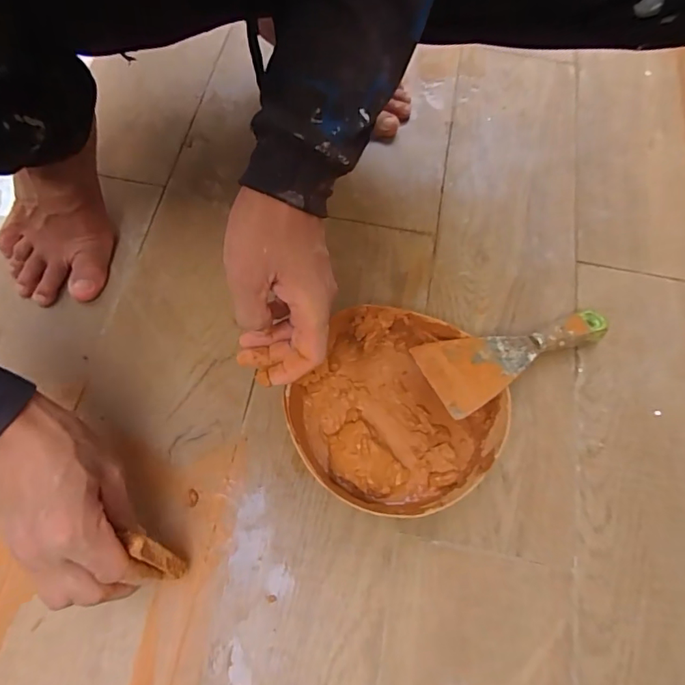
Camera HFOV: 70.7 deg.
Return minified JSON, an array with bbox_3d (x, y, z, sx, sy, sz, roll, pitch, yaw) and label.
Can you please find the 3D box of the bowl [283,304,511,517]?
[{"bbox_3d":[0.047,0.054,0.419,0.172,0.062,0.168,1,68,-2],"label":"bowl"}]

